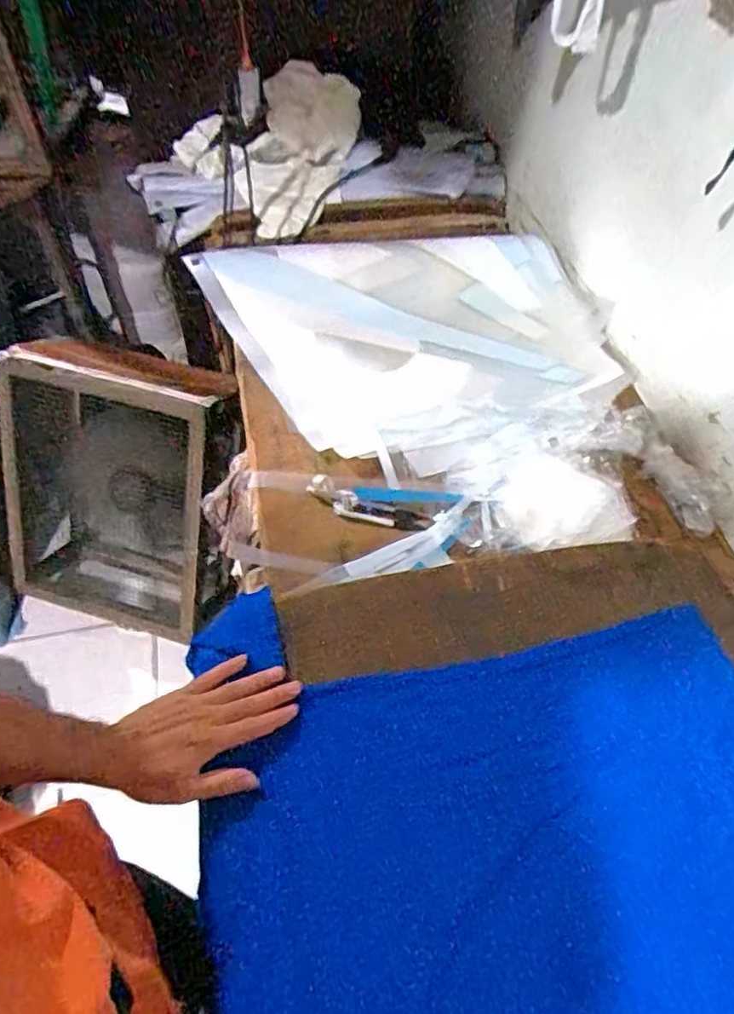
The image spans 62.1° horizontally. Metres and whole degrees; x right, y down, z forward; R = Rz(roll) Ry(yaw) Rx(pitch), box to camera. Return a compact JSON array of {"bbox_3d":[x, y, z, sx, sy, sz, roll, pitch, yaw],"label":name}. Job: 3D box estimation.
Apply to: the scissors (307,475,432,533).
[{"bbox_3d":[0.002,-0.002,0.795,0.161,0.023,0.036,15,53,7],"label":"scissors"}]

